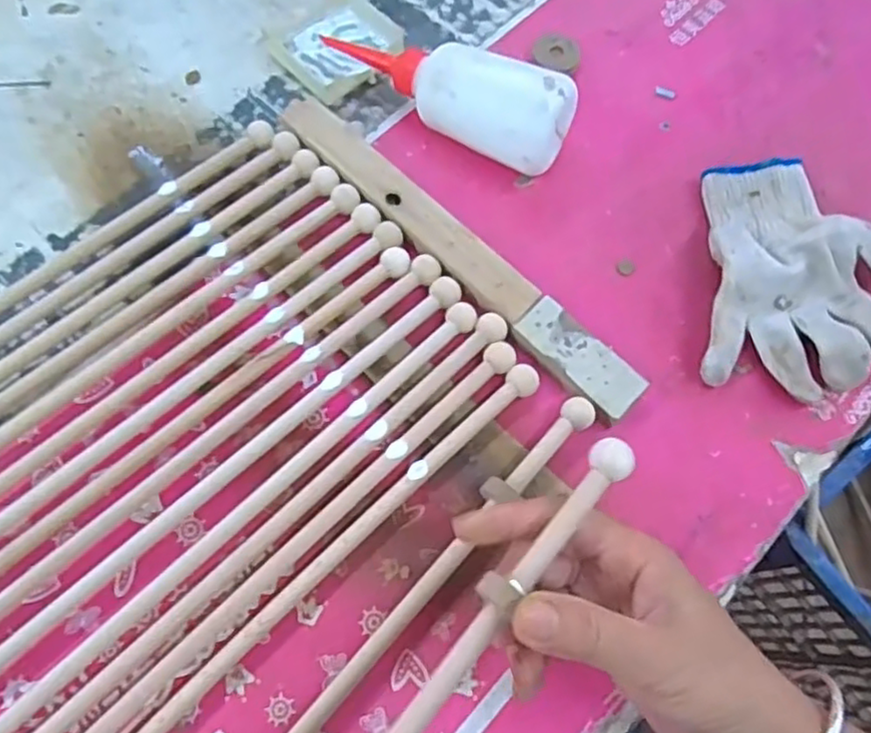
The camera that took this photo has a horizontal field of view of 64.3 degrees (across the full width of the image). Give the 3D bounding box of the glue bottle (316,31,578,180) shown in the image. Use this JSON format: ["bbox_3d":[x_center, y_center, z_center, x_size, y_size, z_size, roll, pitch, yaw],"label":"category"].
[{"bbox_3d":[0.004,-0.188,0.463,0.181,0.062,0.054,33,71,10],"label":"glue bottle"}]

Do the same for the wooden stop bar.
[{"bbox_3d":[0.012,-0.074,0.435,0.031,0.019,0.284,-42,76,-17],"label":"wooden stop bar"}]

